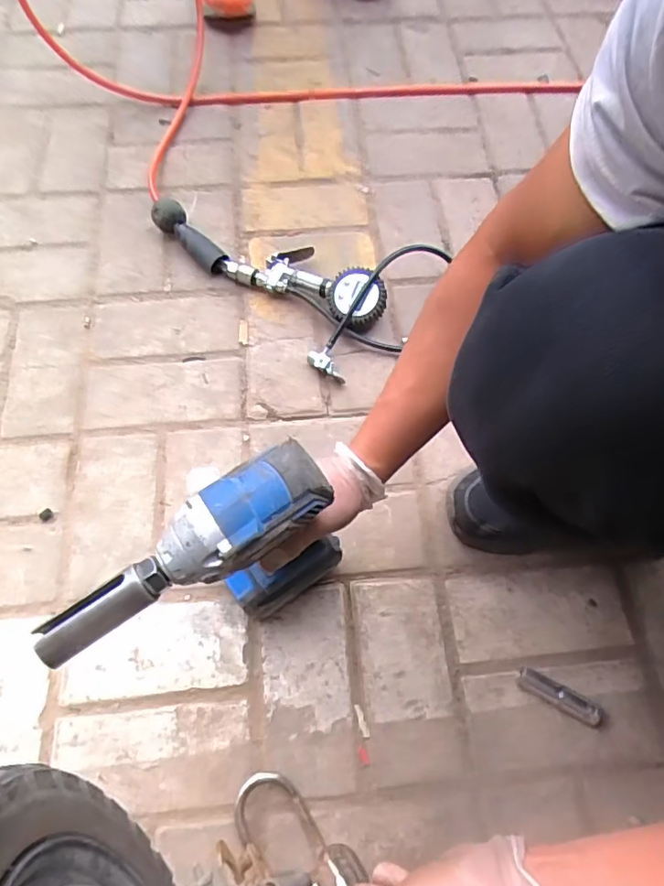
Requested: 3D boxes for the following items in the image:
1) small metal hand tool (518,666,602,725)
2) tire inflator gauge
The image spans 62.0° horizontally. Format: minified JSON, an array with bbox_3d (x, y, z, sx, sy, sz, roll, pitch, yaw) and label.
[{"bbox_3d":[0.222,0.250,0.544,0.080,0.021,0.019,28,68,10],"label":"small metal hand tool"},{"bbox_3d":[-0.045,-0.260,0.746,0.212,0.057,0.356,-42,73,-18],"label":"tire inflator gauge"}]

